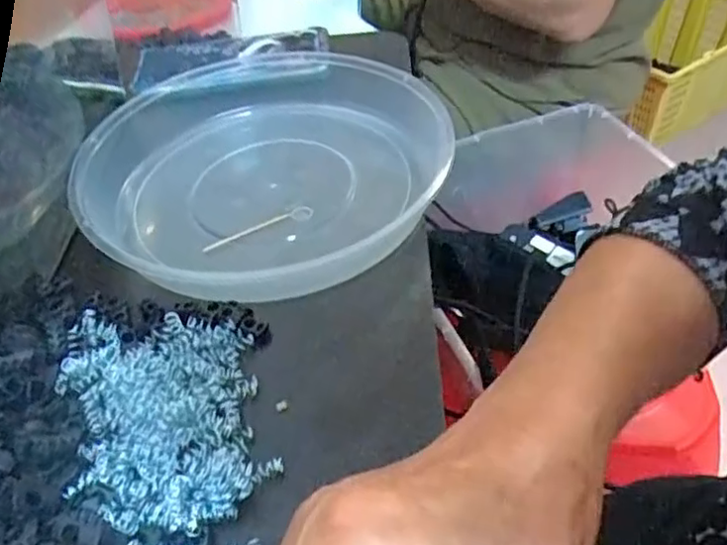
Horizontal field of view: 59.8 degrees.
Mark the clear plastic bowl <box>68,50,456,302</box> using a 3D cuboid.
[{"bbox_3d":[-0.060,-0.079,0.418,0.224,0.033,0.230,4,47,9],"label":"clear plastic bowl"}]

